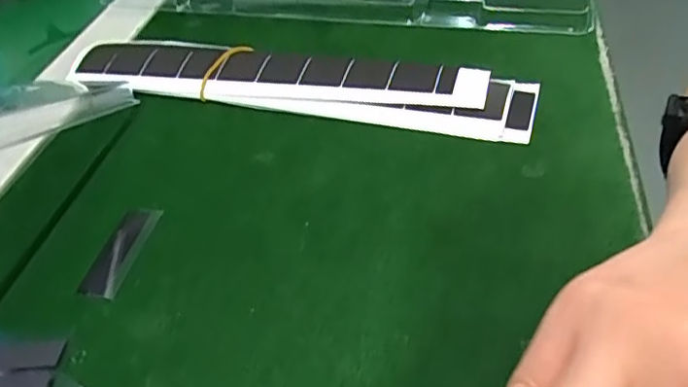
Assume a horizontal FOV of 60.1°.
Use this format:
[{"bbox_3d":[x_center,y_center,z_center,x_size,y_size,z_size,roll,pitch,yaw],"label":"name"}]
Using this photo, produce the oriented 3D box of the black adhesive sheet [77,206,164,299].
[{"bbox_3d":[-0.096,0.023,0.257,0.018,0.004,0.049,5,44,12],"label":"black adhesive sheet"}]

